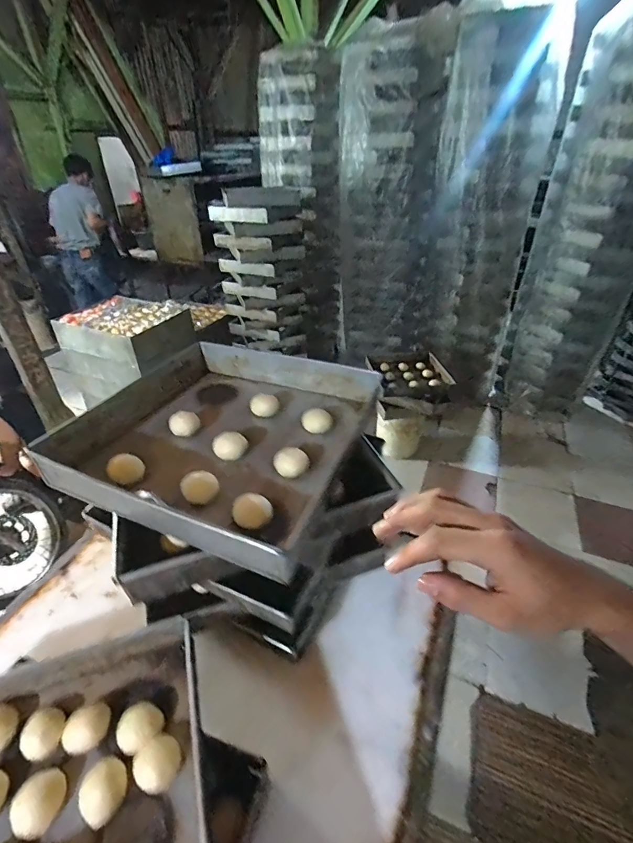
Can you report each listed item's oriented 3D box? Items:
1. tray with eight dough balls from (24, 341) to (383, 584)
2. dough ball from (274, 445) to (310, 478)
[{"bbox_3d":[-0.151,0.018,0.663,0.422,0.090,0.417,14,38,18],"label":"tray with eight dough balls"},{"bbox_3d":[-0.039,0.062,0.614,0.043,0.032,0.044,0,36,0],"label":"dough ball"}]

